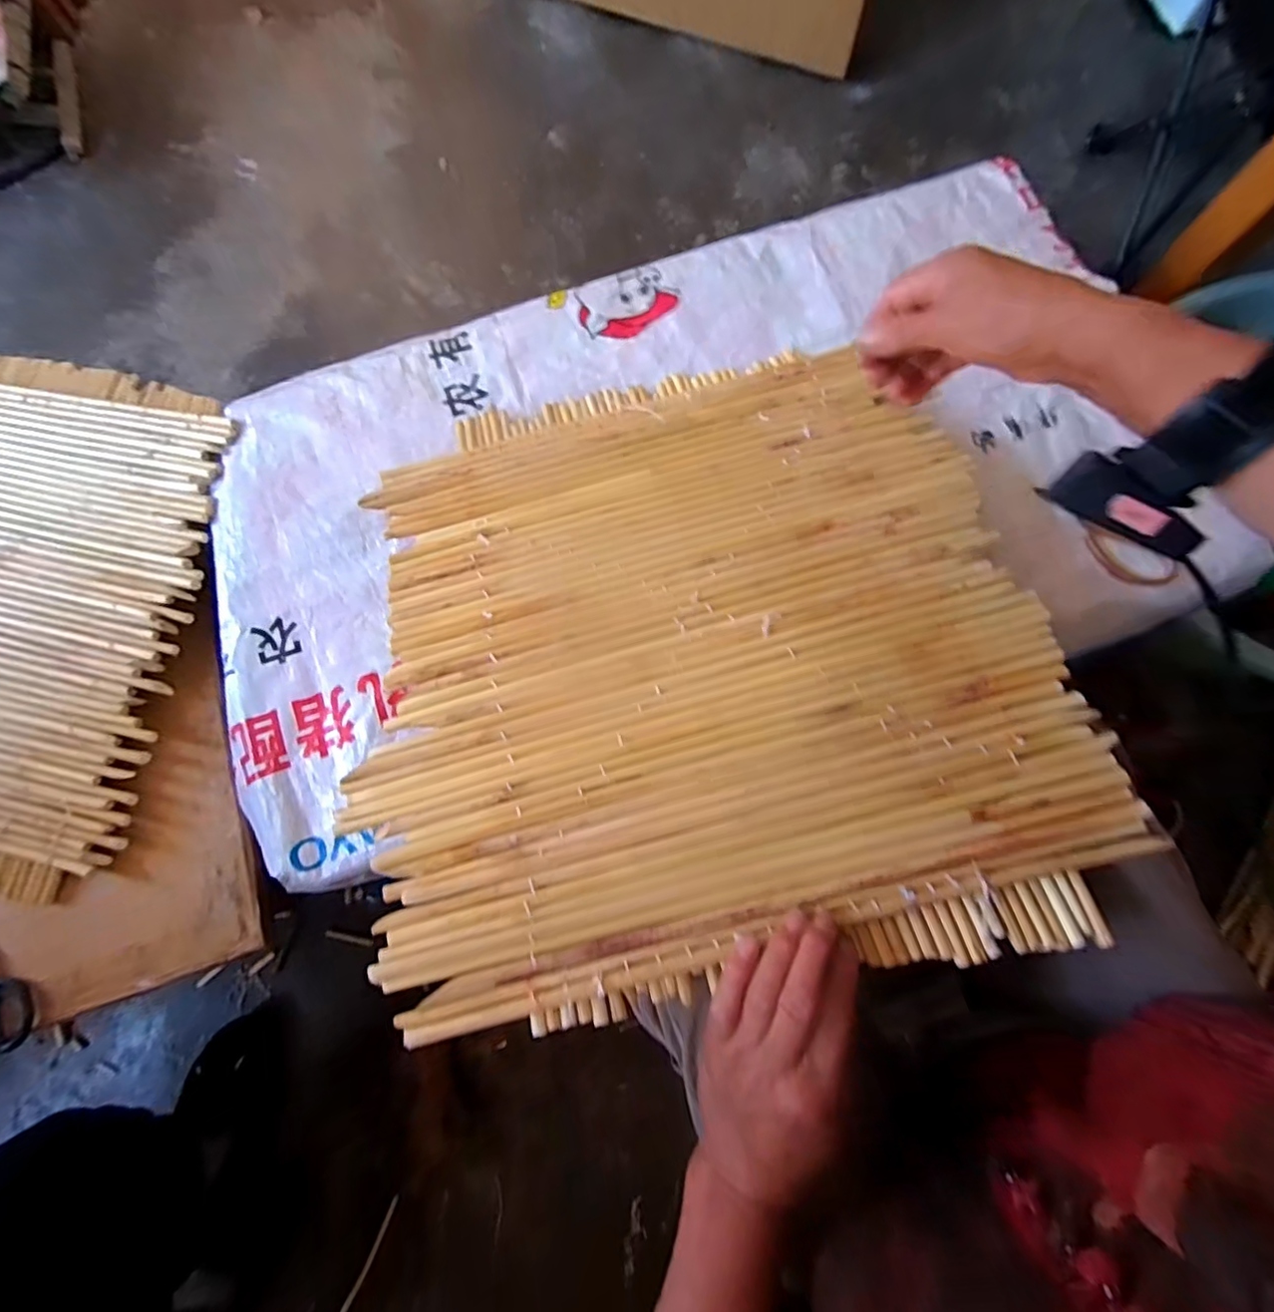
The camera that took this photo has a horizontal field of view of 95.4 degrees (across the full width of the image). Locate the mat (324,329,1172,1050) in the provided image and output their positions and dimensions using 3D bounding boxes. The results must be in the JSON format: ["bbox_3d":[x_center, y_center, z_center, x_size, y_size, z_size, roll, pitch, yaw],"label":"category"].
[{"bbox_3d":[0.041,-0.028,0.415,0.445,0.014,0.460,-10,65,0],"label":"mat"}]

